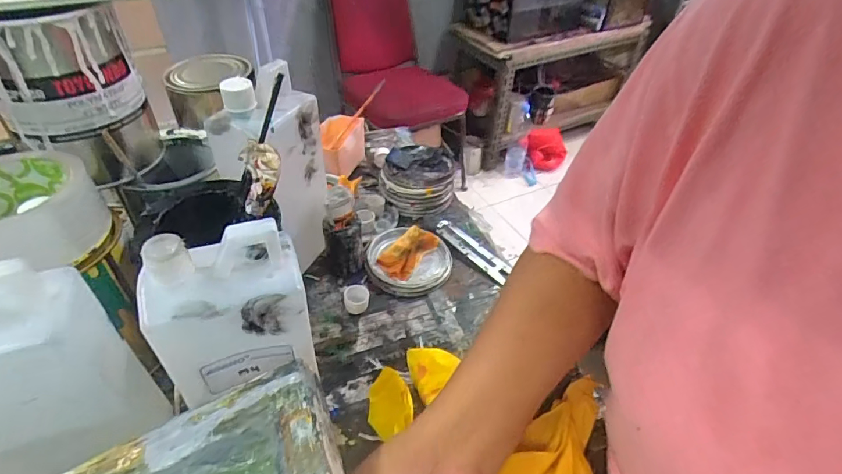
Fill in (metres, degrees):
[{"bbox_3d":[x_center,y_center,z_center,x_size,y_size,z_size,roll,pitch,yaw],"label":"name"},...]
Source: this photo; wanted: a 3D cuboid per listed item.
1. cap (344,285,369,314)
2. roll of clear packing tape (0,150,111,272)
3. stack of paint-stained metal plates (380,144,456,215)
[{"bbox_3d":[-0.071,0.068,0.509,0.027,0.017,0.028,2,41,-1],"label":"cap"},{"bbox_3d":[-0.283,-0.014,0.330,0.095,0.047,0.099,-26,49,-29],"label":"roll of clear packing tape"},{"bbox_3d":[-0.003,-0.085,0.658,0.102,0.042,0.115,3,41,0],"label":"stack of paint-stained metal plates"}]

